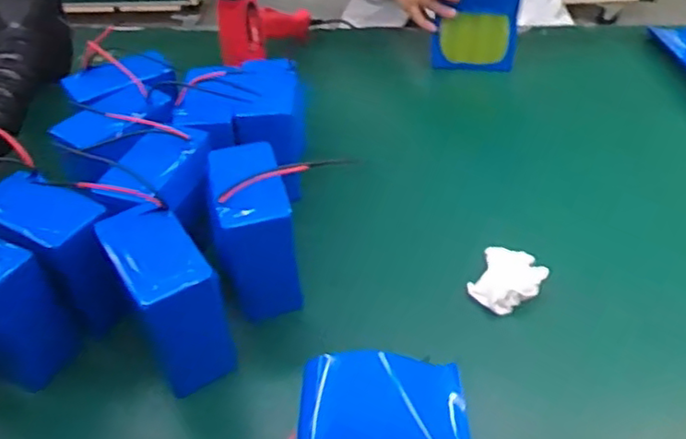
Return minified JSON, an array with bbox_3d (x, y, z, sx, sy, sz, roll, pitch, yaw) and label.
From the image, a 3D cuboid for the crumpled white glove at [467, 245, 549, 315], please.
[{"bbox_3d":[0.187,0.072,0.747,0.073,0.030,0.078,24,48,28],"label":"crumpled white glove"}]

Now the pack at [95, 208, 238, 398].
[{"bbox_3d":[-0.184,0.082,0.677,0.081,0.139,0.142,-28,47,-25],"label":"pack"}]

